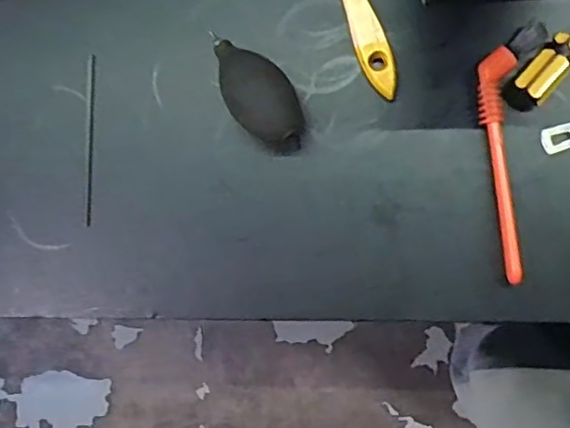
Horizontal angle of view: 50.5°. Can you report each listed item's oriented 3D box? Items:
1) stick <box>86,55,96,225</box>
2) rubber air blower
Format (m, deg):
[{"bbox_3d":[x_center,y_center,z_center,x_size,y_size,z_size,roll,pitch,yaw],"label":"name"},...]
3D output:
[{"bbox_3d":[-0.137,-0.052,0.424,0.006,0.004,0.118,1,93,8],"label":"stick"},{"bbox_3d":[-0.019,-0.080,0.391,0.040,0.033,0.091,-40,86,6],"label":"rubber air blower"}]

